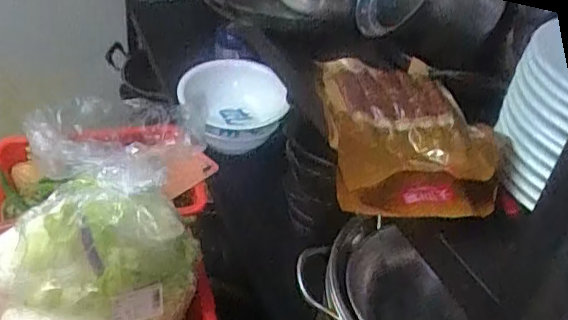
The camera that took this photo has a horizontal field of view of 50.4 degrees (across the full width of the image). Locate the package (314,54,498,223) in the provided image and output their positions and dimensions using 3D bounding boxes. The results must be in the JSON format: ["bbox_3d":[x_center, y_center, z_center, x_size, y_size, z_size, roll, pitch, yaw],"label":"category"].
[{"bbox_3d":[0.114,-0.026,0.580,0.145,0.037,0.228,4,36,-5],"label":"package"}]

